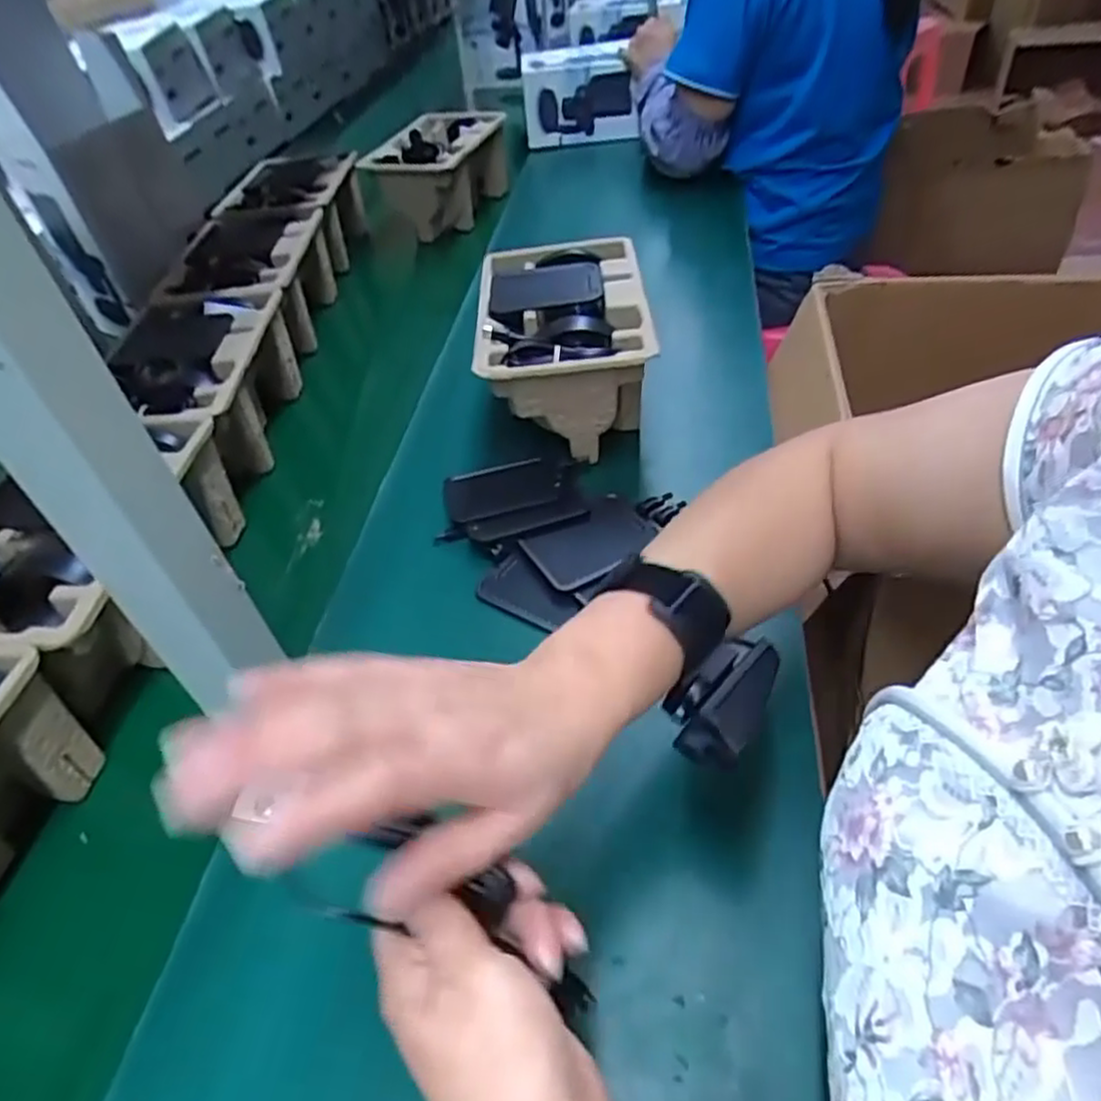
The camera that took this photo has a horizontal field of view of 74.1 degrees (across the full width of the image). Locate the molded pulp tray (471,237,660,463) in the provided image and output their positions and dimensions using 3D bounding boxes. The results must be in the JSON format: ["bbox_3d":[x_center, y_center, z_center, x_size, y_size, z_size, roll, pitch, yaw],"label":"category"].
[{"bbox_3d":[0.012,-0.182,0.662,0.138,0.108,0.213,-5,44,2],"label":"molded pulp tray"}]

